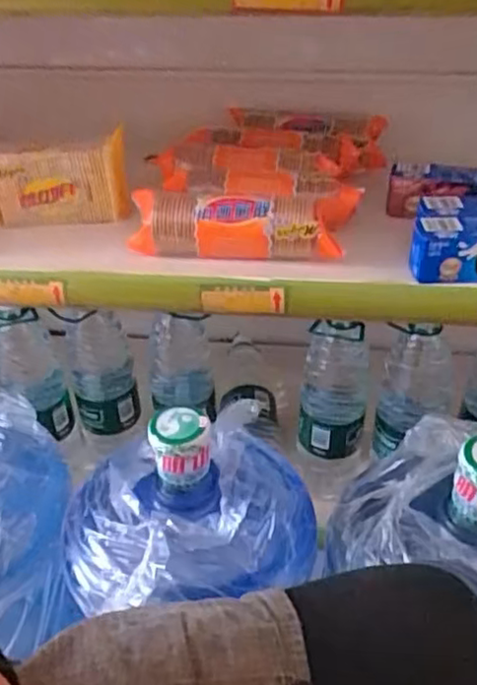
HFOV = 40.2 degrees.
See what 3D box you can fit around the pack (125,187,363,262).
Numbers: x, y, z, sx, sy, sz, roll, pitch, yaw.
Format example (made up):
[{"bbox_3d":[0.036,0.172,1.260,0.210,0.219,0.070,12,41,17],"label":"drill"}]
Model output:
[{"bbox_3d":[0.006,-0.129,0.728,0.248,0.078,0.075,0,39,2],"label":"pack"}]

